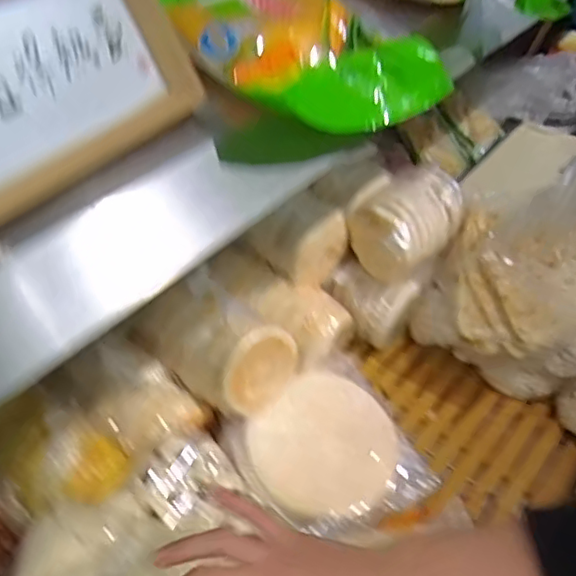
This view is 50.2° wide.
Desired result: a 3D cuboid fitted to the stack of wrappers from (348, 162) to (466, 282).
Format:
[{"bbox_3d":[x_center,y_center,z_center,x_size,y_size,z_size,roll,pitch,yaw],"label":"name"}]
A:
[{"bbox_3d":[0.207,-0.107,1.065,0.204,0.136,0.148,-33,55,-30],"label":"stack of wrappers"}]

